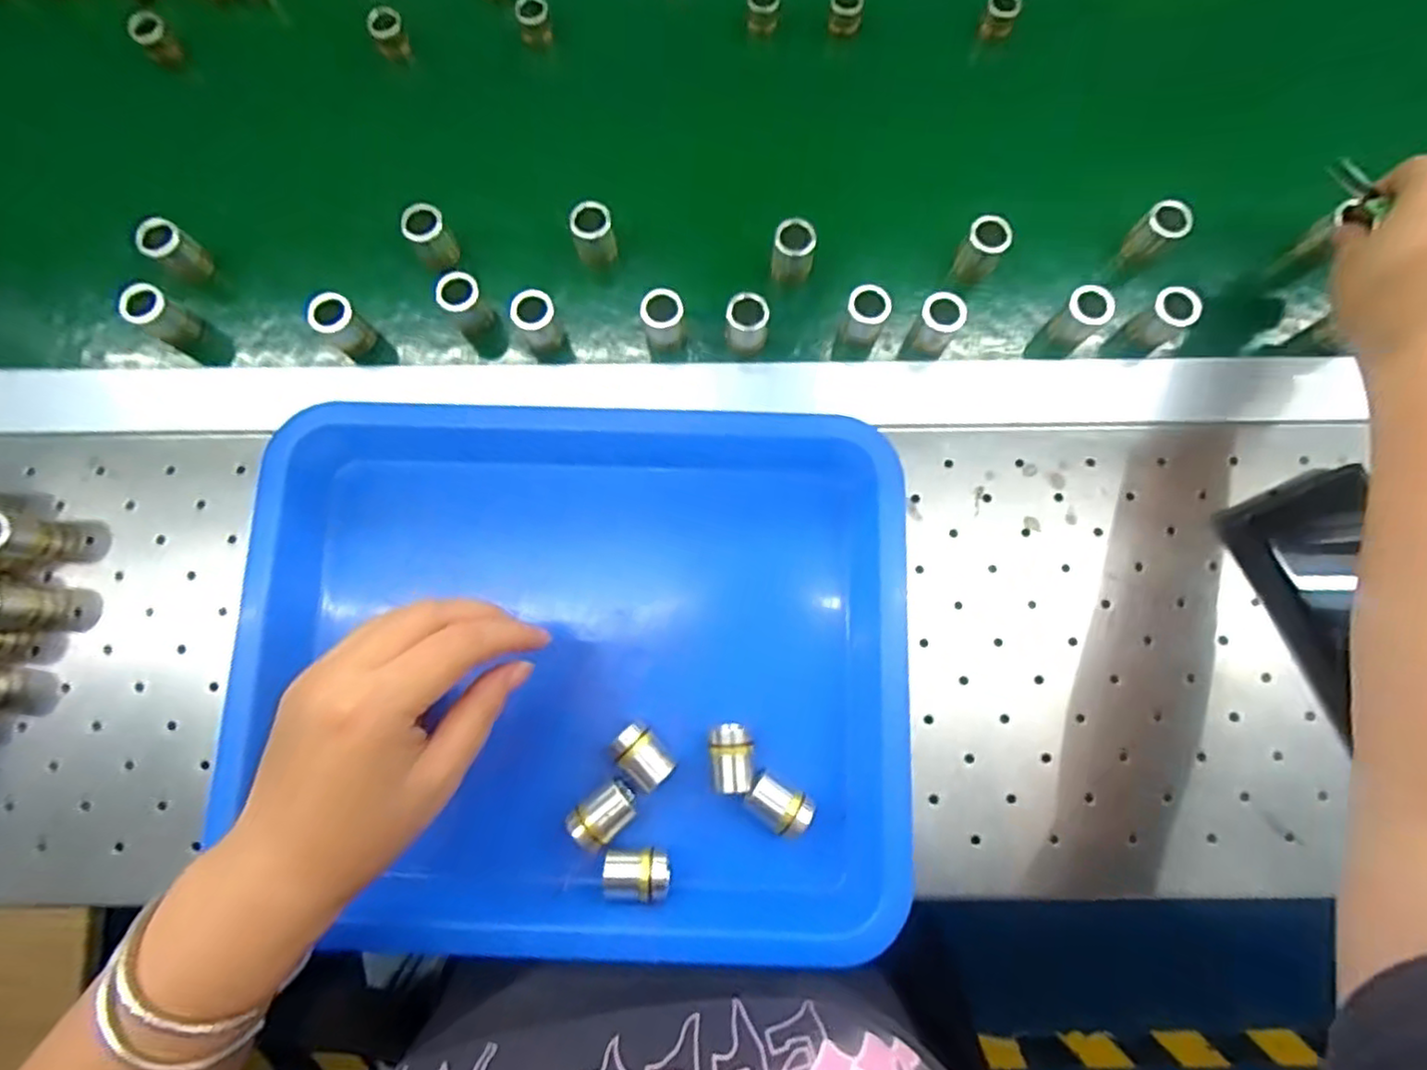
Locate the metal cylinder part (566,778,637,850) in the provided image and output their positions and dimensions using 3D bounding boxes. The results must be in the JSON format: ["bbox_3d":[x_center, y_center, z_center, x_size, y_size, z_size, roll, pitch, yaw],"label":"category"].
[{"bbox_3d":[-0.053,0.135,0.324,0.032,0.016,0.022,-38,81,-7],"label":"metal cylinder part"}]

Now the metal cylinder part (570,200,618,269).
[{"bbox_3d":[-0.070,-0.173,0.392,0.024,0.042,0.018,-18,79,-3],"label":"metal cylinder part"}]

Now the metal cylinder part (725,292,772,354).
[{"bbox_3d":[0.019,-0.117,0.371,0.022,0.031,0.021,0,79,0],"label":"metal cylinder part"}]

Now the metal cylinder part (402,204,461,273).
[{"bbox_3d":[-0.162,-0.171,0.385,0.023,0.034,0.022,0,79,0],"label":"metal cylinder part"}]

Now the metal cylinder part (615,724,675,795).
[{"bbox_3d":[-0.034,0.109,0.331,0.030,0.025,0.021,43,82,8],"label":"metal cylinder part"}]

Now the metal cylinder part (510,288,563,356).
[{"bbox_3d":[-0.097,-0.119,0.376,0.022,0.034,0.028,-29,80,-5],"label":"metal cylinder part"}]

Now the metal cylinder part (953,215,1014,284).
[{"bbox_3d":[0.155,-0.165,0.385,0.022,0.031,0.020,0,79,0],"label":"metal cylinder part"}]

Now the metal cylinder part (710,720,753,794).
[{"bbox_3d":[0.009,0.111,0.335,0.020,0.024,0.033,-2,79,0],"label":"metal cylinder part"}]

